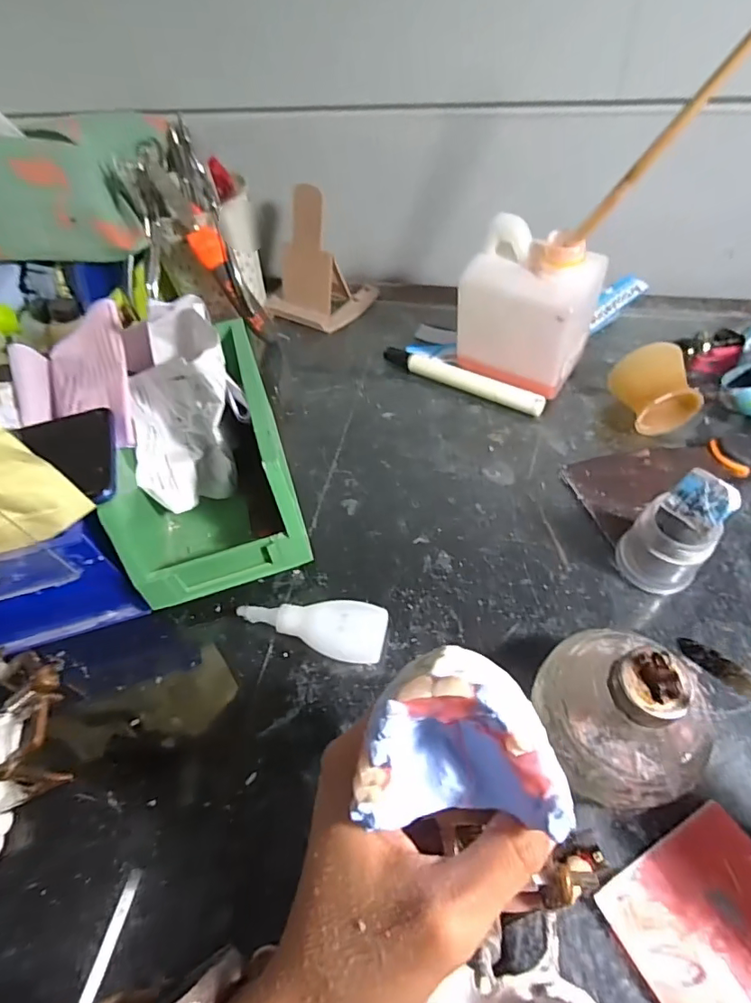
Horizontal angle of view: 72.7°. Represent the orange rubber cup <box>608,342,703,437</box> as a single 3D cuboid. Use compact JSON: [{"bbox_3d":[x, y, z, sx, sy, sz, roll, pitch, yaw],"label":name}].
[{"bbox_3d":[0.203,-0.080,0.376,0.041,0.050,0.050,-13,53,-4],"label":"orange rubber cup"}]

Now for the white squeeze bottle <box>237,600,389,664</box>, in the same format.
[{"bbox_3d":[-0.038,0.074,0.301,0.086,0.023,0.033,5,54,9],"label":"white squeeze bottle"}]

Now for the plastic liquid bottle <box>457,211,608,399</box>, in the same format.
[{"bbox_3d":[0.117,-0.145,0.393,0.091,0.117,0.066,27,60,23],"label":"plastic liquid bottle"}]

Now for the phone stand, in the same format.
[{"bbox_3d":[-0.059,-0.230,0.484,0.091,0.099,0.081,26,59,22],"label":"phone stand"}]

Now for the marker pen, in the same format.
[{"bbox_3d":[0.069,-0.100,0.420,0.141,0.017,0.017,28,60,24],"label":"marker pen"}]

